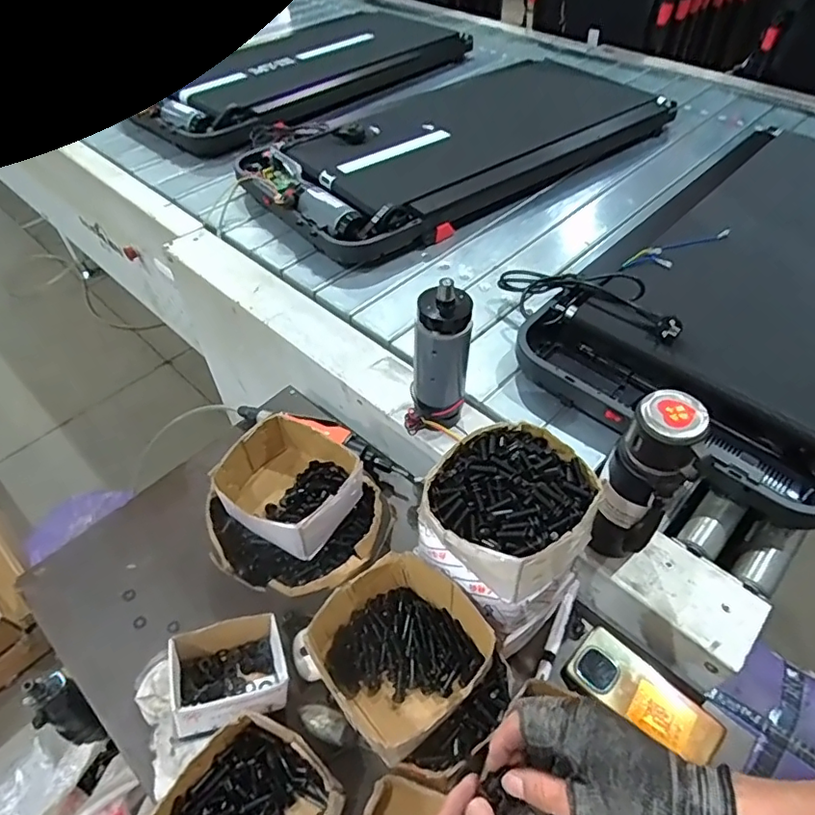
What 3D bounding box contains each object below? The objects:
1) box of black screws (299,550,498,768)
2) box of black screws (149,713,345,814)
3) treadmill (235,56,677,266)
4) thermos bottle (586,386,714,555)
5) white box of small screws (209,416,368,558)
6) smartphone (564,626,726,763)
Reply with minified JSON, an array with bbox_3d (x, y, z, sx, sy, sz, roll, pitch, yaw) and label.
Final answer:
[{"bbox_3d":[-0.009,0.247,0.562,0.151,0.079,0.159,-37,59,-27],"label":"box of black screws"},{"bbox_3d":[-0.152,0.401,0.543,0.151,0.069,0.144,26,54,21],"label":"box of black screws"},{"bbox_3d":[0.117,-0.667,1.321,1.000,0.150,0.538,-30,55,-23],"label":"treadmill"},{"bbox_3d":[0.252,0.089,0.607,0.076,0.242,0.069,26,54,21],"label":"thermos bottle"},{"bbox_3d":[-0.151,0.101,0.709,0.155,0.080,0.136,26,54,21],"label":"white box of small screws"},{"bbox_3d":[0.269,0.329,0.631,0.166,0.015,0.071,33,57,25],"label":"smartphone"}]

